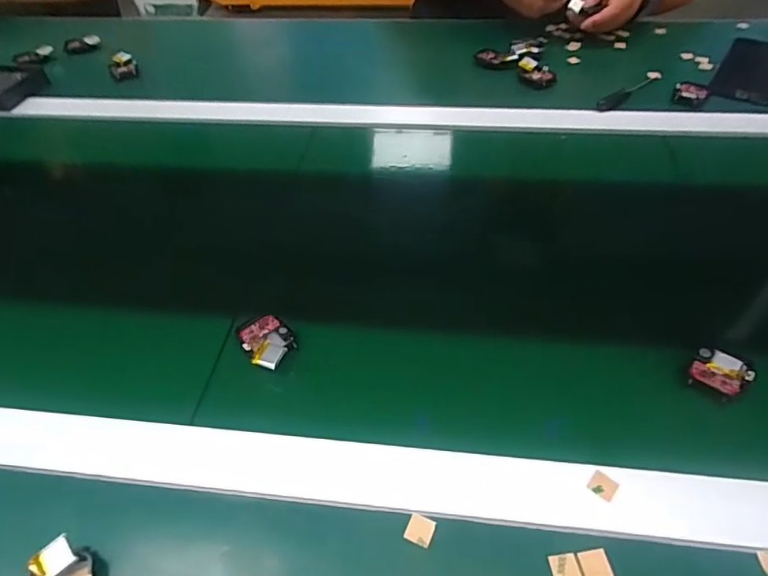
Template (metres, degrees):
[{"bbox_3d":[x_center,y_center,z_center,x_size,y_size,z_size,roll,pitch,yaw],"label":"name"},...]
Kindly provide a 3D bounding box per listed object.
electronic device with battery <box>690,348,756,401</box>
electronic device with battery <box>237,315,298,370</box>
[{"bbox_3d":[0.240,0.059,0.356,0.040,0.009,0.034,-36,56,-28],"label":"electronic device with battery"},{"bbox_3d":[-0.088,0.041,0.384,0.038,0.018,0.058,-21,51,-17],"label":"electronic device with battery"}]

